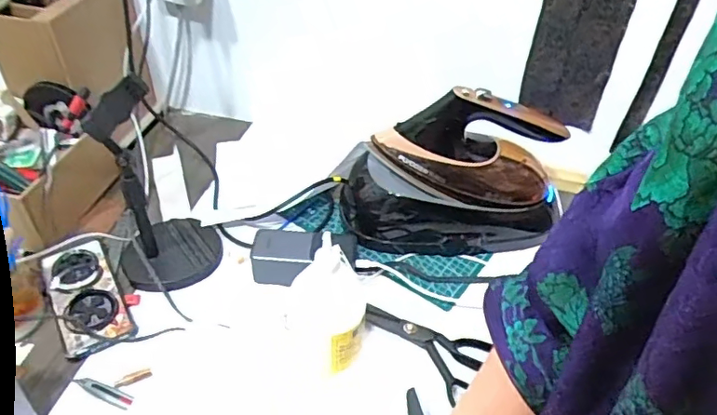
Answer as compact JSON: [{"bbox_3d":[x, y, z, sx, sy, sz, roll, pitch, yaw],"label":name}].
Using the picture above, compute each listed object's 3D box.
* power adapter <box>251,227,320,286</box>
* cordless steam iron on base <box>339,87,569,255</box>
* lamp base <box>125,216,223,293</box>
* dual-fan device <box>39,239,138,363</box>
[{"bbox_3d":[-0.095,0.069,0.736,0.089,0.049,0.063,1,43,-3],"label":"power adapter"},{"bbox_3d":[0.133,-0.053,0.764,0.289,0.199,0.133,1,43,-4],"label":"cordless steam iron on base"},{"bbox_3d":[-0.254,0.053,0.759,0.123,0.019,0.125,-11,45,-16],"label":"lamp base"},{"bbox_3d":[-0.338,0.105,0.688,0.075,0.022,0.167,-21,49,-25],"label":"dual-fan device"}]

